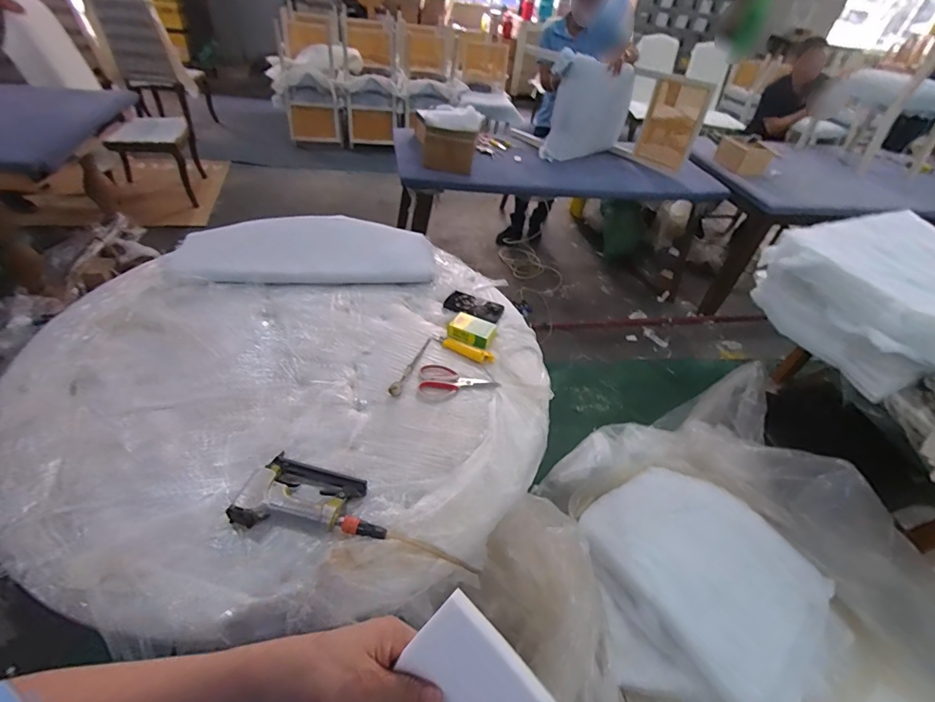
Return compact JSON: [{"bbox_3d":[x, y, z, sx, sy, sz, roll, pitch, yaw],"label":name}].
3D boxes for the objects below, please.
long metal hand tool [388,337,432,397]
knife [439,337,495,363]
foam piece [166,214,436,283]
[{"bbox_3d":[-0.129,0.028,1.037,0.027,0.018,0.216,18,43,11],"label":"long metal hand tool"},{"bbox_3d":[-0.006,-0.005,1.088,0.157,0.014,0.036,25,45,18],"label":"knife"},{"bbox_3d":[-0.476,-0.330,1.334,0.720,0.073,0.362,-4,44,-12],"label":"foam piece"}]

